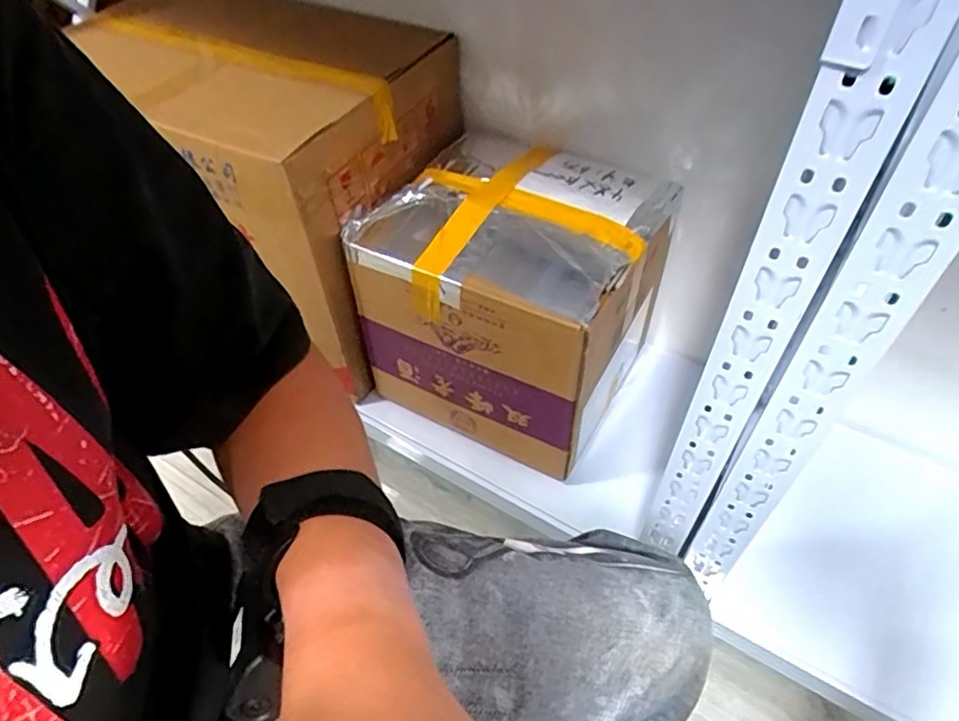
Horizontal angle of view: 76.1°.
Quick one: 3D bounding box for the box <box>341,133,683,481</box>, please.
[{"bbox_3d":[0.065,-0.116,0.947,0.357,0.321,0.381,23,55,20],"label":"box"}]

